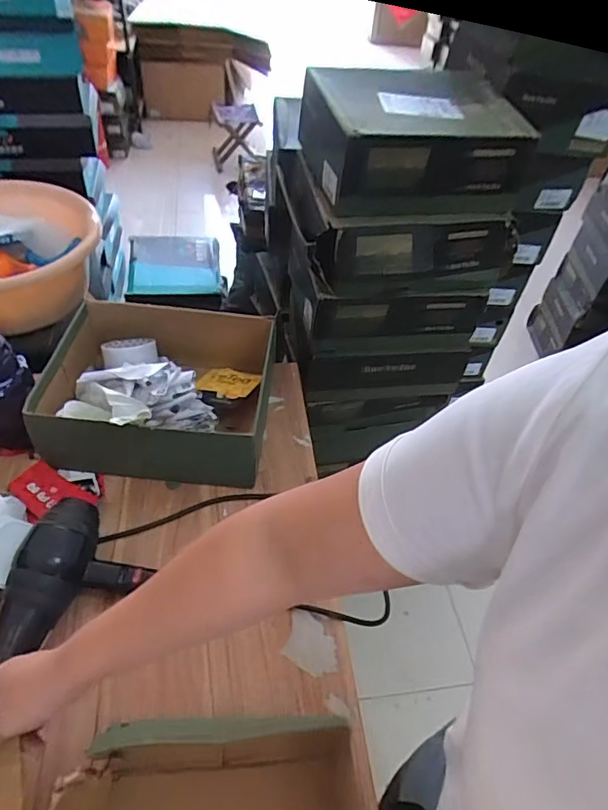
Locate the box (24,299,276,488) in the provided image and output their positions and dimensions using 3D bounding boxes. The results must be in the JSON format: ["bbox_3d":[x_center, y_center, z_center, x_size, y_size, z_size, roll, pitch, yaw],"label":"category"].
[{"bbox_3d":[-0.227,-0.025,0.851,0.335,0.128,0.272,4,47,-2],"label":"box"}]

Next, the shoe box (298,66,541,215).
[{"bbox_3d":[0.176,-0.463,0.909,0.344,0.134,0.271,-8,48,-14],"label":"shoe box"}]

